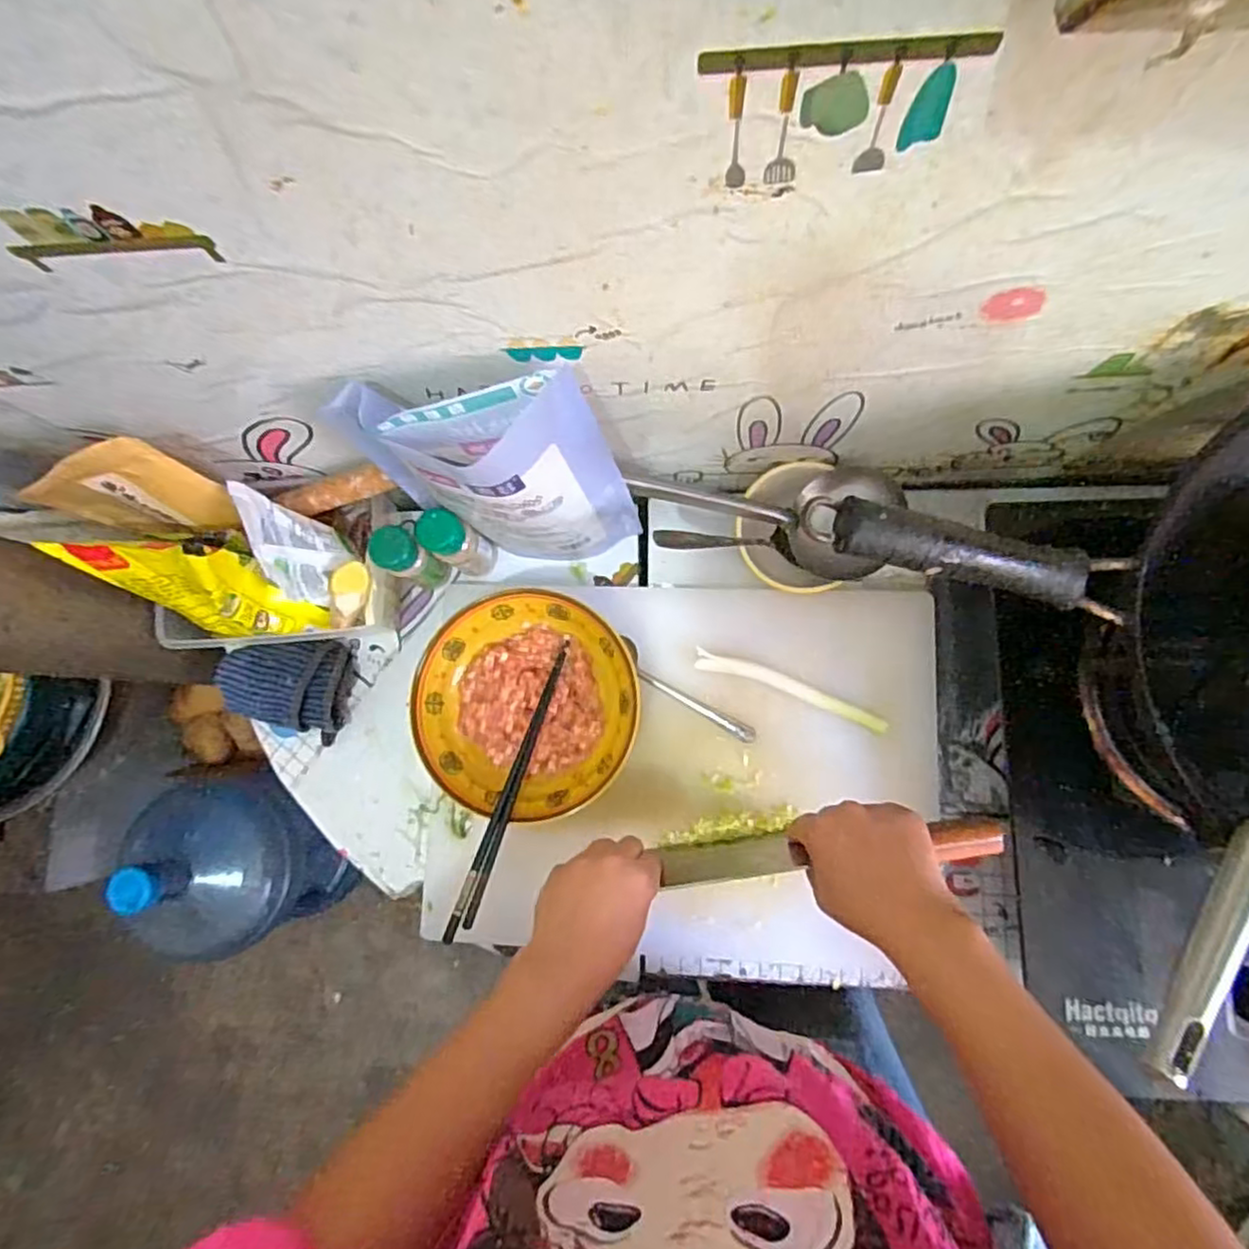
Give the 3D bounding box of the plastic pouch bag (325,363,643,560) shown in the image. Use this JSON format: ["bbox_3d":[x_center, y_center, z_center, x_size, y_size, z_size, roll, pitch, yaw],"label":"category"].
[{"bbox_3d":[-0.090,-0.104,0.528,0.184,0.261,0.066,-3,82,4],"label":"plastic pouch bag"}]

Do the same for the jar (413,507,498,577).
[{"bbox_3d":[-0.146,-0.070,0.606,0.039,0.102,0.036,-1,82,4],"label":"jar"}]

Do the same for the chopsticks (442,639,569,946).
[{"bbox_3d":[-0.089,0.127,0.556,0.016,0.018,0.245,16,67,6],"label":"chopsticks"}]

